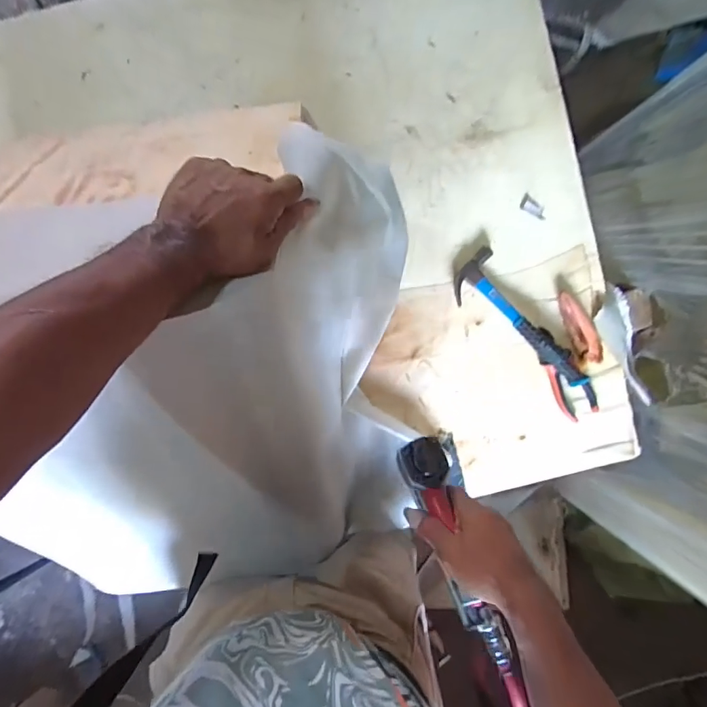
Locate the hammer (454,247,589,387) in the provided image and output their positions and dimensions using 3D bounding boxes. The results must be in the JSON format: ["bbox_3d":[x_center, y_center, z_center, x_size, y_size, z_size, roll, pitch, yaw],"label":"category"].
[{"bbox_3d":[0.270,-0.044,0.727,0.097,0.044,0.271,-40,92,1],"label":"hammer"}]

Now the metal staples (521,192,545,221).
[{"bbox_3d":[0.300,-0.242,0.736,0.051,0.007,0.023,43,91,-2],"label":"metal staples"}]

